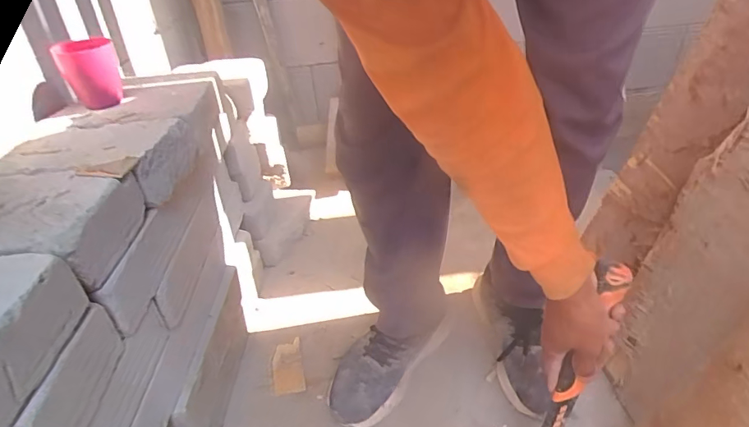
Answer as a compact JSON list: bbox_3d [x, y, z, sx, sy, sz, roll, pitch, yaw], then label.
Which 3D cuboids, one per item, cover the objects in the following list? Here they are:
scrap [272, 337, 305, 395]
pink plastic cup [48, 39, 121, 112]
[{"bbox_3d":[-0.156,0.266,0.820,0.051,0.016,0.120,-12,35,-8],"label":"scrap"},{"bbox_3d":[-0.409,-0.206,0.671,0.072,0.088,0.074,-18,43,-22],"label":"pink plastic cup"}]

